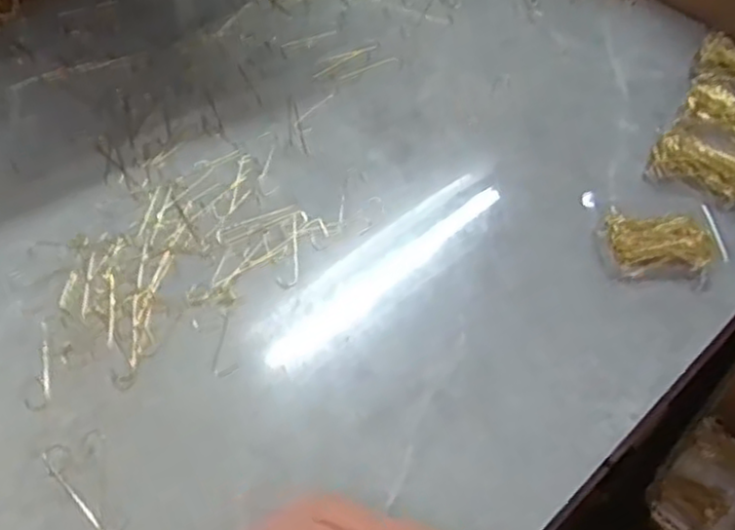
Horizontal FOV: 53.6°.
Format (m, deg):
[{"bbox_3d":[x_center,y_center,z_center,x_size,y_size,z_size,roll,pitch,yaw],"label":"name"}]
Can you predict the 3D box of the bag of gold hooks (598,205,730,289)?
[{"bbox_3d":[0.199,-0.015,0.495,0.076,0.020,0.052,2,53,-3],"label":"bag of gold hooks"}]

